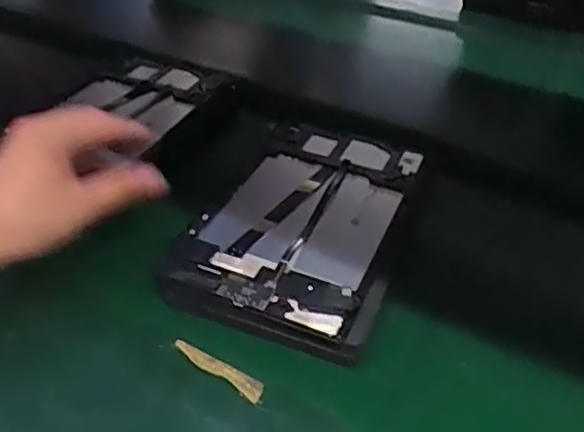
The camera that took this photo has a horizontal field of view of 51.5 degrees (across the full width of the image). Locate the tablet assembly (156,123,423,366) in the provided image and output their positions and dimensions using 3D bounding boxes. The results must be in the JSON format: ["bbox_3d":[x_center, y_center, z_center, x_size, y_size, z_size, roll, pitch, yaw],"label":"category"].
[{"bbox_3d":[0.013,0.001,0.500,0.154,0.024,0.243,15,42,15],"label":"tablet assembly"}]

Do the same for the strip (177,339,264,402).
[{"bbox_3d":[-0.047,0.100,0.398,0.070,0.007,0.015,28,47,28],"label":"strip"}]

